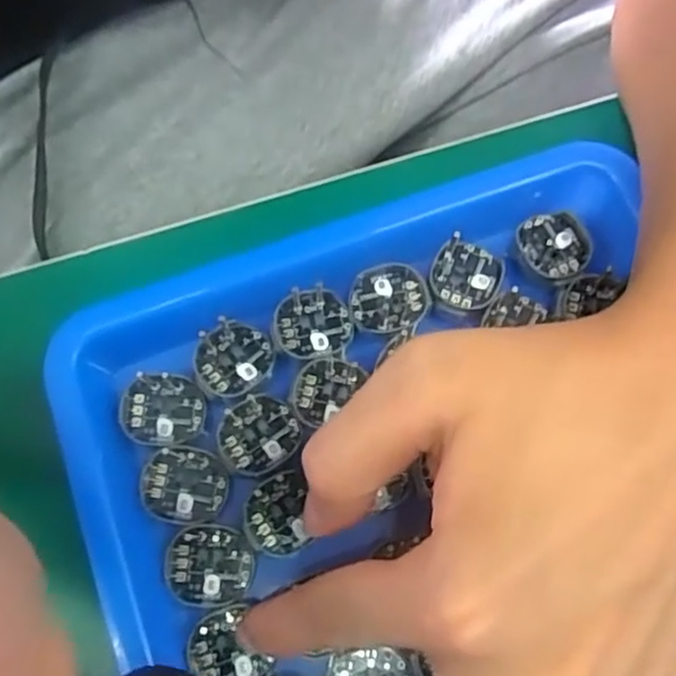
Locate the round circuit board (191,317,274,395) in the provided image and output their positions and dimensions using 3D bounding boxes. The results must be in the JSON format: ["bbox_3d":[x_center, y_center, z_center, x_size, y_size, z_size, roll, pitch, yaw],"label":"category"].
[{"bbox_3d":[-0.036,0.007,0.239,0.026,0.004,0.026,0,74,-1],"label":"round circuit board"}]

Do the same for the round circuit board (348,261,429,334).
[{"bbox_3d":[0.018,-0.015,0.244,0.026,0.004,0.026,0,74,-1],"label":"round circuit board"}]

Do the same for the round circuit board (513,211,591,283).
[{"bbox_3d":[0.078,-0.033,0.250,0.023,0.006,0.027,-29,76,-8],"label":"round circuit board"}]

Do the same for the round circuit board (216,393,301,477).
[{"bbox_3d":[-0.027,0.032,0.232,0.027,0.004,0.026,0,74,-1],"label":"round circuit board"}]

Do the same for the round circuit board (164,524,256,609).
[{"bbox_3d":[-0.041,0.072,0.219,0.028,0.004,0.024,10,74,2],"label":"round circuit board"}]

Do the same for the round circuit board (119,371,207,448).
[{"bbox_3d":[-0.059,0.024,0.235,0.028,0.004,0.024,15,75,4],"label":"round circuit board"}]

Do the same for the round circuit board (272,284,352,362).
[{"bbox_3d":[-0.008,-0.005,0.243,0.026,0.004,0.025,0,74,-1],"label":"round circuit board"}]

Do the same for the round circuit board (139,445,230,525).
[{"bbox_3d":[-0.050,0.048,0.227,0.028,0.004,0.024,10,74,2],"label":"round circuit board"}]

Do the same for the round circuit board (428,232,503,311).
[{"bbox_3d":[0.045,-0.022,0.249,0.024,0.004,0.026,0,74,-1],"label":"round circuit board"}]

